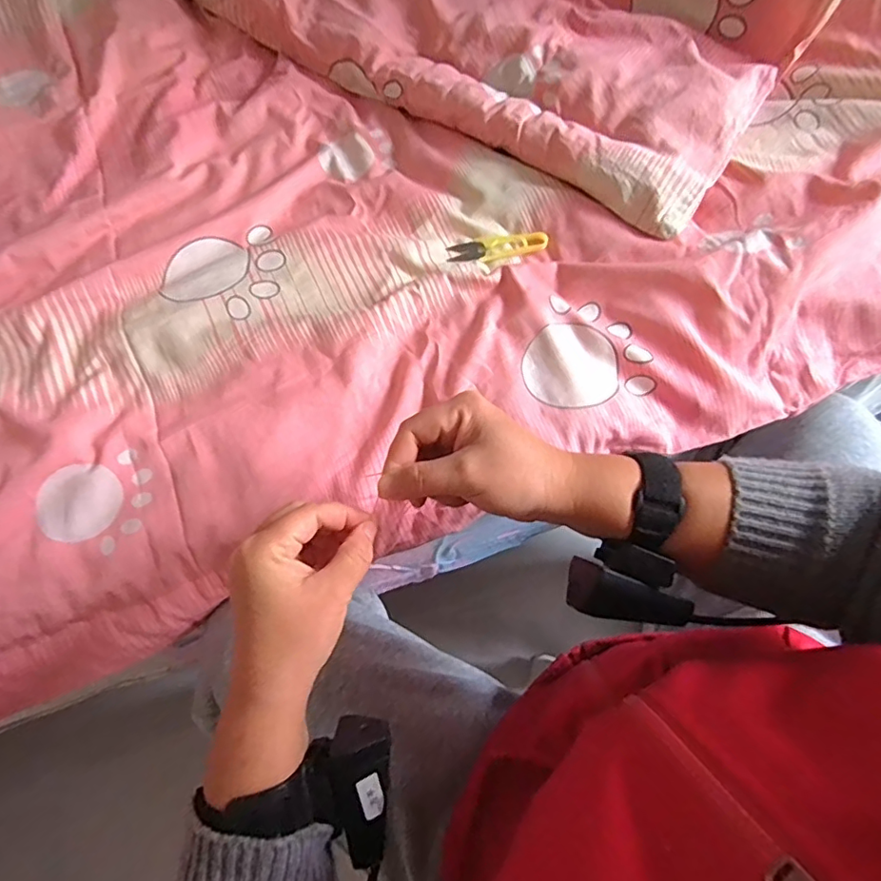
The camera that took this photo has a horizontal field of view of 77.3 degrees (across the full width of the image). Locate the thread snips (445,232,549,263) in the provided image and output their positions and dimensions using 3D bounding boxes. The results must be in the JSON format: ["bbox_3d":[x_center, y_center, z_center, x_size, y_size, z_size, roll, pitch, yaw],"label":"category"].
[{"bbox_3d":[0.055,-0.185,0.527,0.094,0.010,0.023,-7,67,-4],"label":"thread snips"}]

